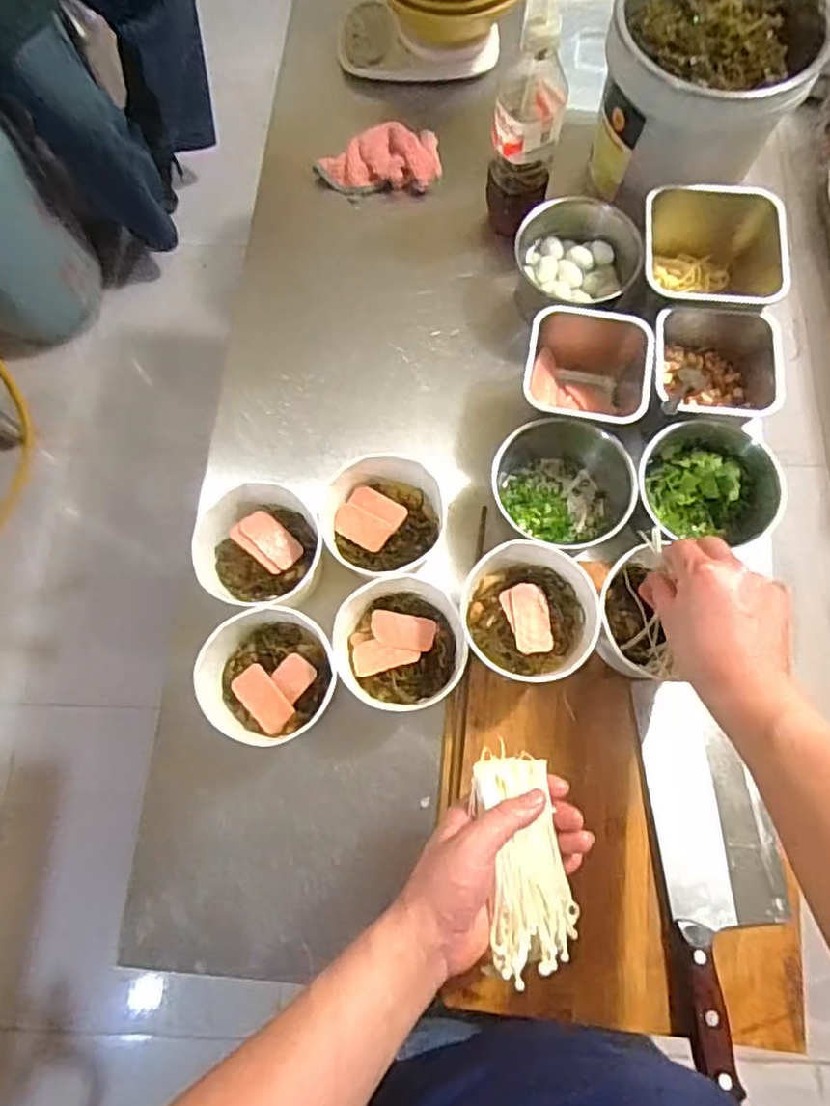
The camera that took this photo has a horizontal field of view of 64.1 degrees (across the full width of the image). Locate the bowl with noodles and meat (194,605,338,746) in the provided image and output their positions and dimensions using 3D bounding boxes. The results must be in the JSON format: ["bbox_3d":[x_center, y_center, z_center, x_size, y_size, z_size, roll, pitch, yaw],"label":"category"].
[{"bbox_3d":[-0.130,0.112,0.599,0.116,0.063,0.114,0,74,1],"label":"bowl with noodles and meat"}]

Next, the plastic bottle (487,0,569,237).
[{"bbox_3d":[0.115,-0.438,0.684,0.073,0.222,0.071,12,74,4],"label":"plastic bottle"}]

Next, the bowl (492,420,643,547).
[{"bbox_3d":[0.152,-0.079,0.668,0.129,0.092,0.130,0,74,1],"label":"bowl"}]

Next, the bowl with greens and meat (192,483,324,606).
[{"bbox_3d":[-0.151,0.000,0.650,0.116,0.080,0.109,0,74,1],"label":"bowl with greens and meat"}]

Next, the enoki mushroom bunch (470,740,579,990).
[{"bbox_3d":[0.080,0.222,0.486,0.062,0.034,0.146,-8,78,-2],"label":"enoki mushroom bunch"}]

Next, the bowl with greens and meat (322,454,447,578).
[{"bbox_3d":[-0.027,-0.031,0.659,0.112,0.072,0.124,-2,74,0],"label":"bowl with greens and meat"}]

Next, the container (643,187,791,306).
[{"bbox_3d":[0.304,-0.306,0.714,0.141,0.101,0.148,5,74,2],"label":"container"}]

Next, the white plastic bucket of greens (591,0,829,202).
[{"bbox_3d":[0.295,-0.496,0.699,0.191,0.169,0.194,0,74,1],"label":"white plastic bucket of greens"}]

